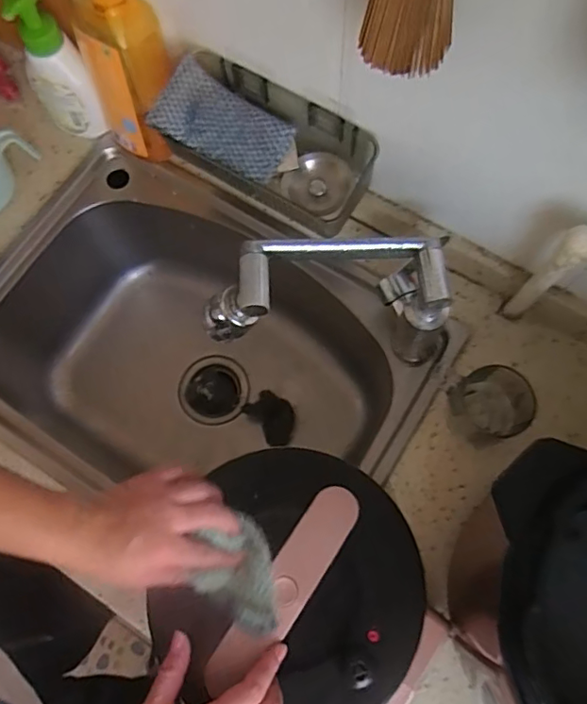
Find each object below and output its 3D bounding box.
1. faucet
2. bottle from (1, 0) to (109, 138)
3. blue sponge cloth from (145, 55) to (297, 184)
[{"bbox_3d":[0.043,-0.049,0.597,0.263,0.175,0.086,-4,72,1],"label":"faucet"},{"bbox_3d":[-0.296,-0.347,0.693,0.076,0.202,0.073,-27,73,-7],"label":"bottle"},{"bbox_3d":[-0.079,-0.253,0.627,0.146,0.019,0.084,32,91,-8],"label":"blue sponge cloth"}]

